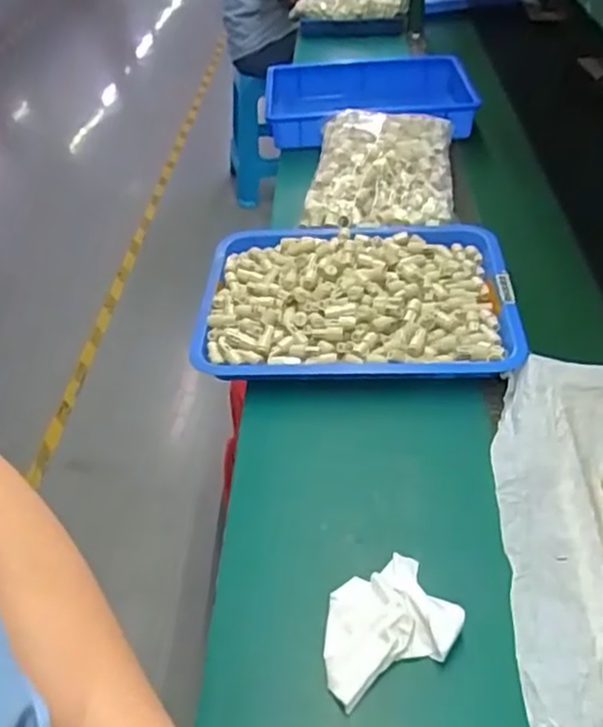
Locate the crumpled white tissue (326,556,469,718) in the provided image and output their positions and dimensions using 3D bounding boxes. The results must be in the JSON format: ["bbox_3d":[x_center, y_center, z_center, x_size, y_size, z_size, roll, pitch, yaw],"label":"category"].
[{"bbox_3d":[0.073,0.238,0.634,0.132,0.026,0.103,-19,45,-17],"label":"crumpled white tissue"}]

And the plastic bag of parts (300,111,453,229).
[{"bbox_3d":[0.142,-0.355,1.199,0.240,0.080,0.313,5,43,8],"label":"plastic bag of parts"}]

